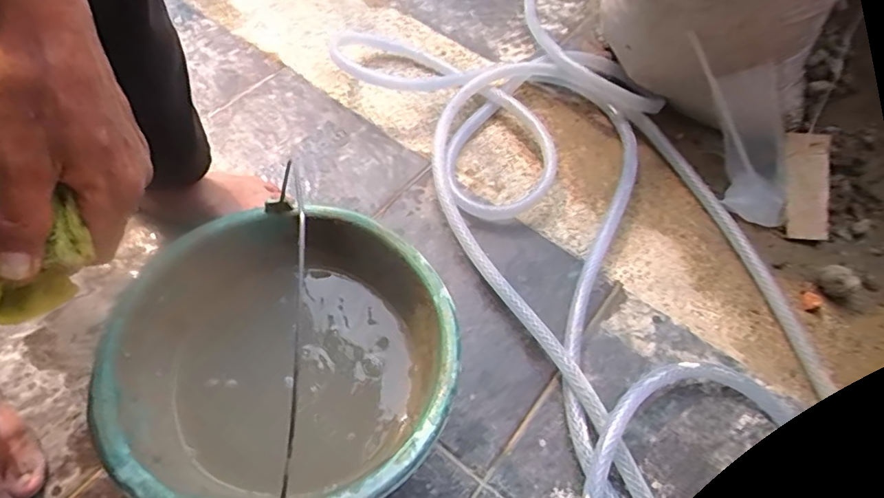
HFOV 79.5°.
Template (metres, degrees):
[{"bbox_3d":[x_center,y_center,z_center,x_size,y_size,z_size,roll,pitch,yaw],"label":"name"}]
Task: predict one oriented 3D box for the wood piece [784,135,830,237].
[{"bbox_3d":[0.505,-0.087,0.740,0.060,0.020,0.148,8,80,1],"label":"wood piece"}]

